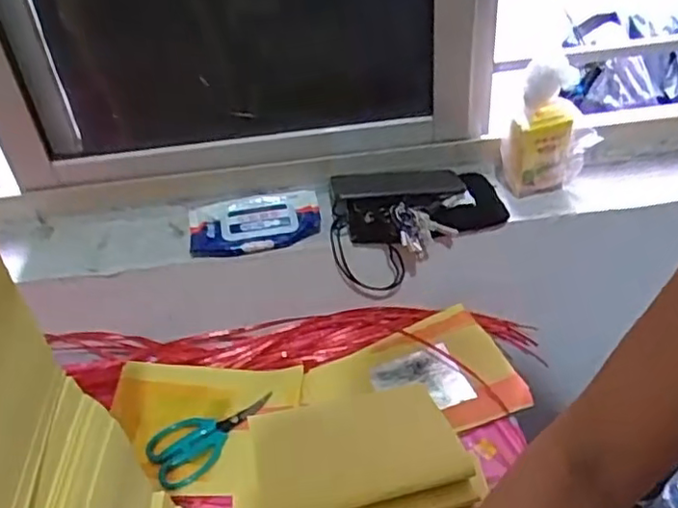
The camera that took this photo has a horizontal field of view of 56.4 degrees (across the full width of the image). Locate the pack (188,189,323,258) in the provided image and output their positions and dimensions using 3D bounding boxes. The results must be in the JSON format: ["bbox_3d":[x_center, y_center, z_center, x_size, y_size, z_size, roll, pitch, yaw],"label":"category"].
[{"bbox_3d":[-0.111,-0.041,0.825,0.168,0.022,0.098,-9,41,-2],"label":"pack"}]

